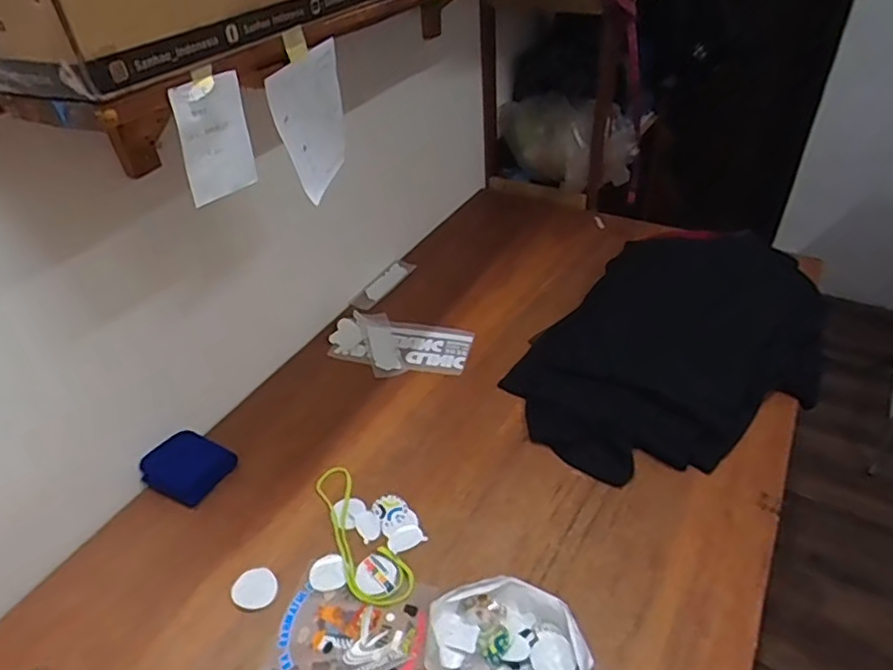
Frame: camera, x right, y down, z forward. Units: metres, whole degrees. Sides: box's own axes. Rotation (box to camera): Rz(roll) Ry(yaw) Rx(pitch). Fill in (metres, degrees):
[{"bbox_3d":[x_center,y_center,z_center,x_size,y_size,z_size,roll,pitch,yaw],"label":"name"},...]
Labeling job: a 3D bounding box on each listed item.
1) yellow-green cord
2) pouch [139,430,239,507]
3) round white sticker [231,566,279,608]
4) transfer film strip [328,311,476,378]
[{"bbox_3d":[-0.139,0.297,0.914,0.080,0.009,0.255,-24,44,-22],"label":"yellow-green cord"},{"bbox_3d":[-0.427,0.217,1.007,0.121,0.038,0.115,18,45,24],"label":"pouch"},{"bbox_3d":[-0.268,0.355,0.851,0.058,0.004,0.055,4,48,-5],"label":"round white sticker"},{"bbox_3d":[-0.097,0.020,1.246,0.288,0.012,0.169,11,42,16],"label":"transfer film strip"}]

